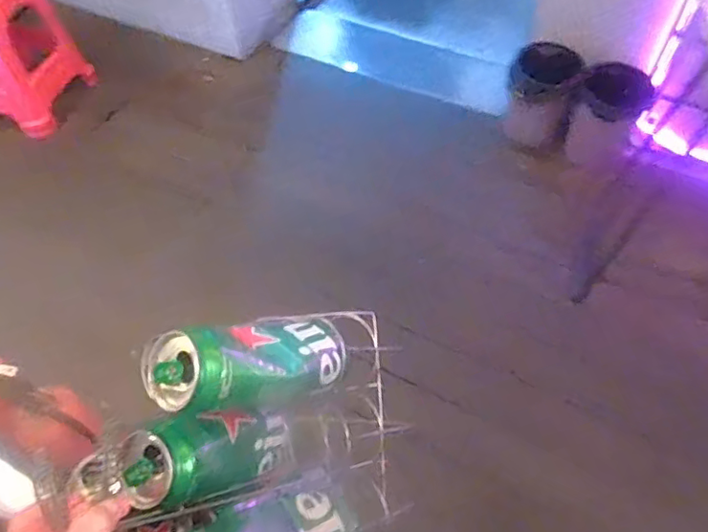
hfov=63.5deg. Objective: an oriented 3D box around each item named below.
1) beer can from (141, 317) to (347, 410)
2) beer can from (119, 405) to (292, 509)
[{"bbox_3d":[-0.079,0.074,0.462,0.156,0.058,0.077,-2,48,-47],"label":"beer can"},{"bbox_3d":[-0.111,0.158,0.487,0.065,0.156,0.055,-45,61,18],"label":"beer can"}]

